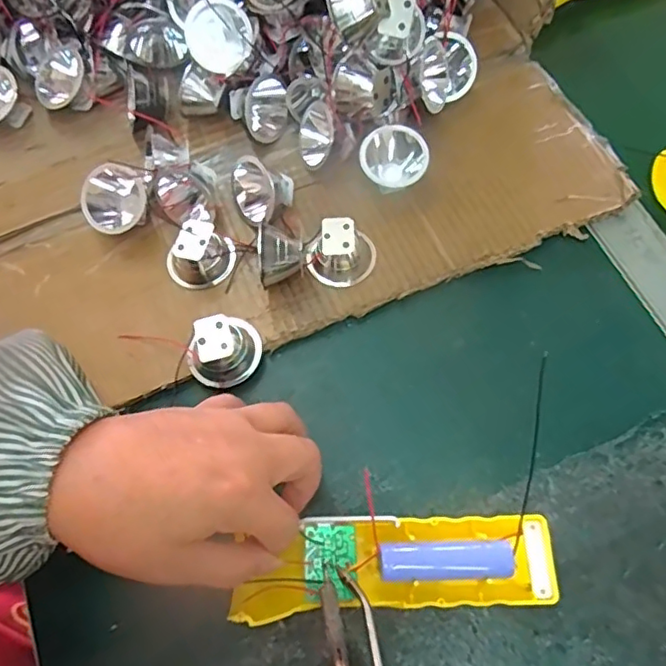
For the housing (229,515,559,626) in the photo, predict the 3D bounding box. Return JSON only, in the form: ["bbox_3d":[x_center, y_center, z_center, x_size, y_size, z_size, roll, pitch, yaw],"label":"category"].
[{"bbox_3d":[0.032,0.115,0.292,0.157,0.020,0.045,-3,67,-4],"label":"housing"}]

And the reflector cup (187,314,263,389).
[{"bbox_3d":[-0.065,0.010,0.345,0.044,0.027,0.035,-30,69,-9],"label":"reflector cup"}]

